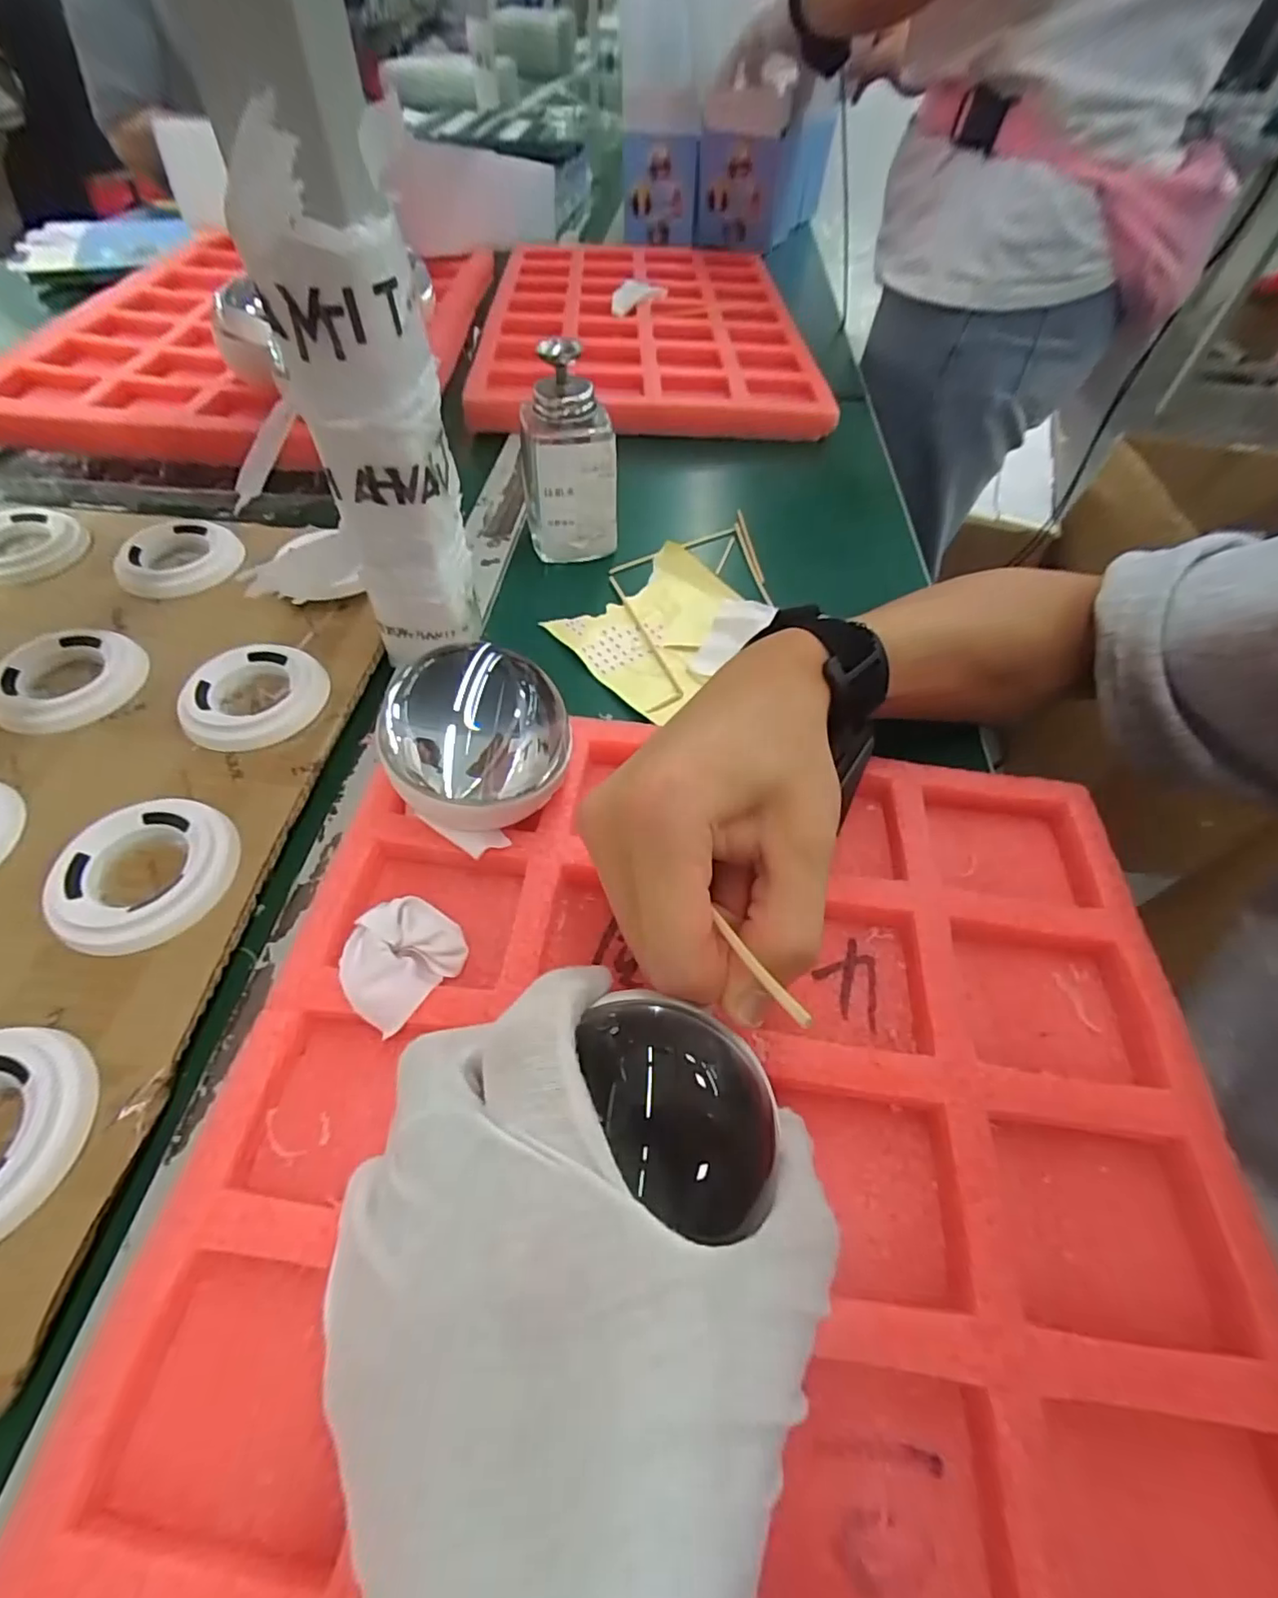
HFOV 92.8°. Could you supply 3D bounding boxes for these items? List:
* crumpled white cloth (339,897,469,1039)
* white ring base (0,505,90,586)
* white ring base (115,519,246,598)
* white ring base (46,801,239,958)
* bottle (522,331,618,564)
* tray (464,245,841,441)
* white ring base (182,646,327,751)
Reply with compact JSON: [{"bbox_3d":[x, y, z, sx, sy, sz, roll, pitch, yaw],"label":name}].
[{"bbox_3d":[-0.089,0.058,0.226,0.038,0.008,0.044,46,50,0],"label":"crumpled white cloth"},{"bbox_3d":[-0.396,-0.164,0.389,0.070,0.015,0.071,-38,64,-26],"label":"white ring base"},{"bbox_3d":[-0.293,-0.155,0.388,0.067,0.014,0.065,2,54,-2],"label":"white ring base"},{"bbox_3d":[-0.211,0.031,0.263,0.068,0.016,0.068,-15,56,-14],"label":"white ring base"},{"bbox_3d":[-0.044,-0.218,0.391,0.063,0.113,0.048,3,54,-1],"label":"bottle"},{"bbox_3d":[0.005,-0.538,0.689,0.340,0.043,0.498,0,54,-3],"label":"tray"},{"bbox_3d":[-0.202,-0.056,0.321,0.068,0.013,0.063,-14,56,-13],"label":"white ring base"}]

